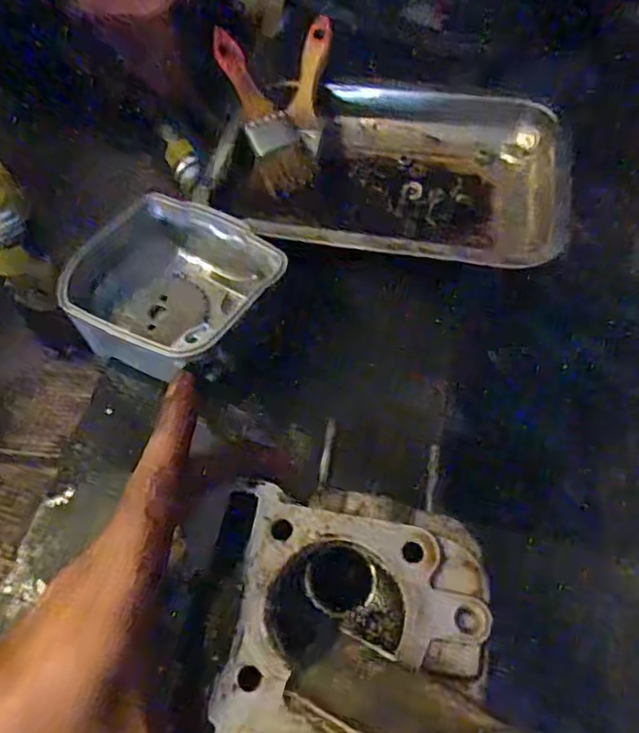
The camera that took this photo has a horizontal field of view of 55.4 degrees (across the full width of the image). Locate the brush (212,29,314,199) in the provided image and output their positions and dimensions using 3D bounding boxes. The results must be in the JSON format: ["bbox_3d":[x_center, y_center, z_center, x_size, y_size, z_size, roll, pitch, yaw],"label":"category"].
[{"bbox_3d":[-0.047,-0.195,0.465,0.044,0.008,0.144,-22,79,-10],"label":"brush"}]

